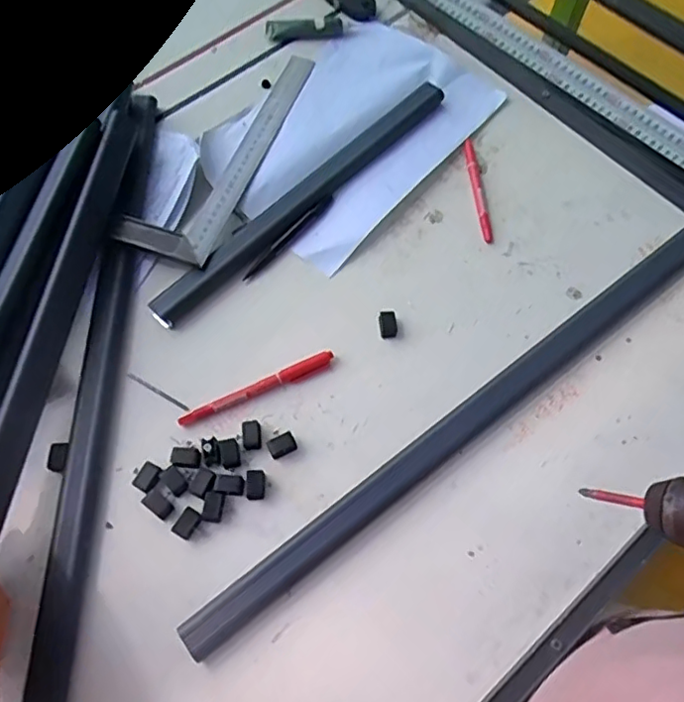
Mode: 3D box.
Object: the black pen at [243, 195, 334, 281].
[{"bbox_3d":[-0.050,-0.113,0.578,0.013,0.016,0.124,38,72,14],"label":"black pen"}]

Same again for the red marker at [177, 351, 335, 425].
[{"bbox_3d":[-0.072,0.030,0.512,0.138,0.008,0.015,-22,69,-10],"label":"red marker"}]

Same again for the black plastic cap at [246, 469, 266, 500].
[{"bbox_3d":[-0.069,0.107,0.478,0.014,0.004,0.023,-1,67,-1],"label":"black plastic cap"}]

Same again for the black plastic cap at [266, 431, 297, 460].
[{"bbox_3d":[-0.049,0.078,0.493,0.023,0.004,0.017,-28,70,-12],"label":"black plastic cap"}]

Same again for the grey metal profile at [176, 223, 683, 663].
[{"bbox_3d":[0.121,0.046,0.506,0.580,0.013,0.034,-35,72,-14],"label":"grey metal profile"}]

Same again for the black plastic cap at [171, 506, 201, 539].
[{"bbox_3d":[-0.119,0.132,0.460,0.016,0.004,0.022,27,69,10],"label":"black plastic cap"}]

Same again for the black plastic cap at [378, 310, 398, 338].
[{"bbox_3d":[0.041,-0.024,0.536,0.016,0.004,0.025,-4,67,-3],"label":"black plastic cap"}]

